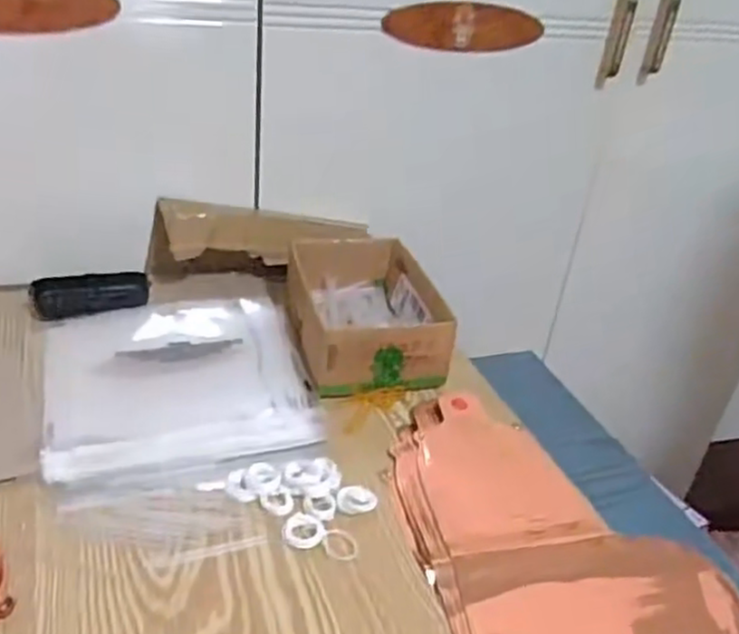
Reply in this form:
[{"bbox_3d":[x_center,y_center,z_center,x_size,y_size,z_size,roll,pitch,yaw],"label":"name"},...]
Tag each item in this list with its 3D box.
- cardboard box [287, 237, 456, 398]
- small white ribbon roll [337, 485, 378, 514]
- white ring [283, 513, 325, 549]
[{"bbox_3d":[-0.005,-0.005,0.698,0.123,0.063,0.203,-1,32,-14],"label":"cardboard box"},{"bbox_3d":[-0.009,0.134,0.524,0.029,0.009,0.020,-2,32,-15],"label":"small white ribbon roll"},{"bbox_3d":[-0.045,0.147,0.495,0.028,0.007,0.026,5,31,-3],"label":"white ring"}]

